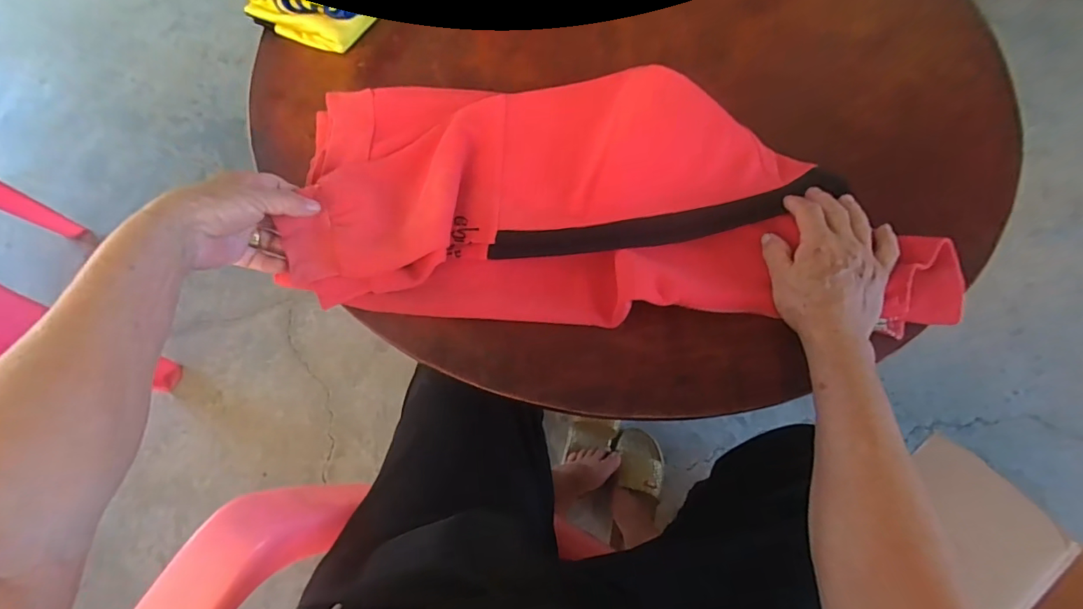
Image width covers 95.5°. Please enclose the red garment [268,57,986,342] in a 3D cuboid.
[{"bbox_3d":[0.050,-0.106,0.455,0.593,0.048,0.242,1,68,2],"label":"red garment"}]

